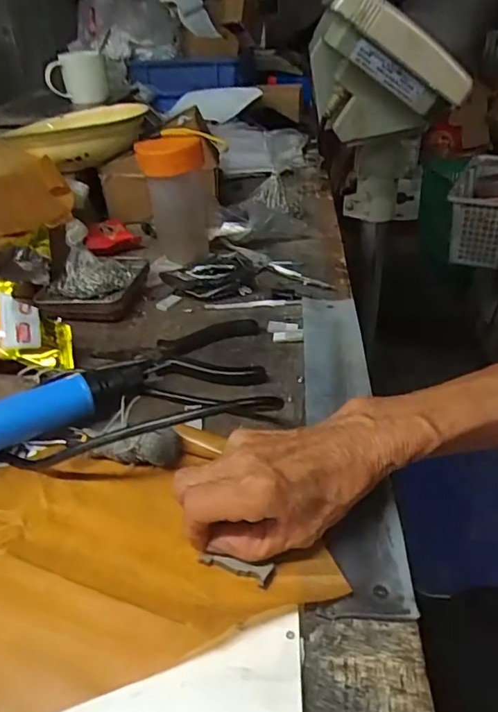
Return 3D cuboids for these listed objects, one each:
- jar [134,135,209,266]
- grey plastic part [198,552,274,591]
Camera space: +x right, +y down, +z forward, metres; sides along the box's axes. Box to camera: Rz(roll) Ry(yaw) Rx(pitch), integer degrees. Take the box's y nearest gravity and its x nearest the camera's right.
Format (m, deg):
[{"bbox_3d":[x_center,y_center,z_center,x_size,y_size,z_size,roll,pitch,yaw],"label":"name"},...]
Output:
[{"bbox_3d":[-0.085,-0.176,0.630,0.069,0.134,0.065,-2,35,1],"label":"jar"},{"bbox_3d":[-0.008,0.119,0.305,0.044,0.005,0.013,5,34,21],"label":"grey plastic part"}]

